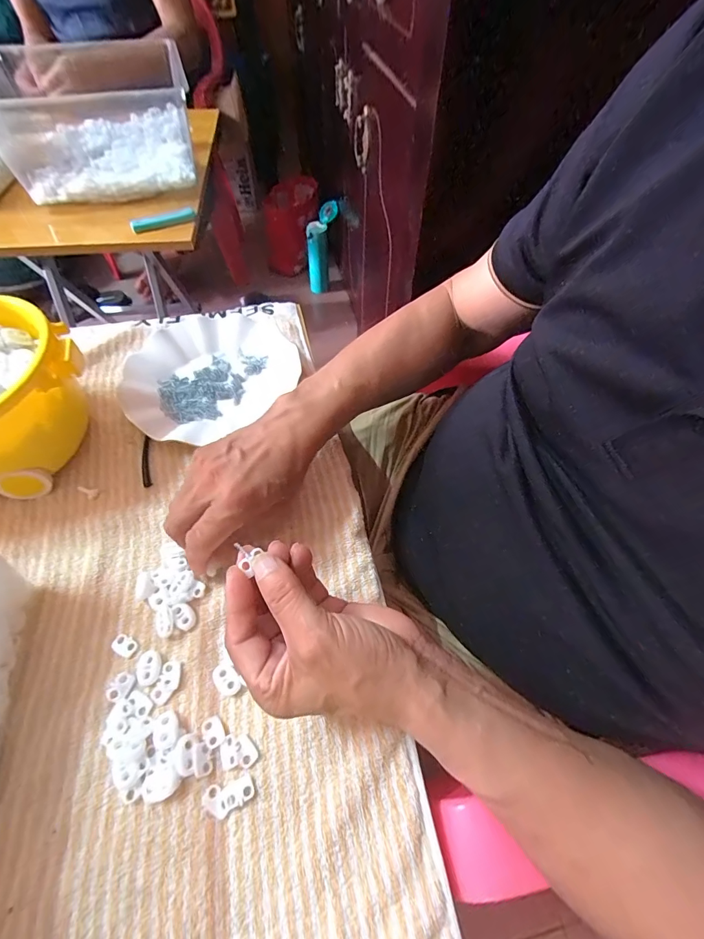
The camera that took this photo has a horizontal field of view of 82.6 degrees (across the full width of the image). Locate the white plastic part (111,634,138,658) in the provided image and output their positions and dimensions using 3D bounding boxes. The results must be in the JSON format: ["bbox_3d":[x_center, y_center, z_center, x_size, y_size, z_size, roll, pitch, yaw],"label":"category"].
[{"bbox_3d":[-0.169,0.130,0.297,0.019,0.004,0.012,23,59,14],"label":"white plastic part"}]

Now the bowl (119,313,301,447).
[{"bbox_3d":[-0.160,-0.112,0.446,0.186,0.027,0.156,-37,64,-22],"label":"bowl"}]

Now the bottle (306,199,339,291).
[{"bbox_3d":[-0.095,-0.710,1.331,0.101,0.268,0.106,-2,57,-2],"label":"bottle"}]

